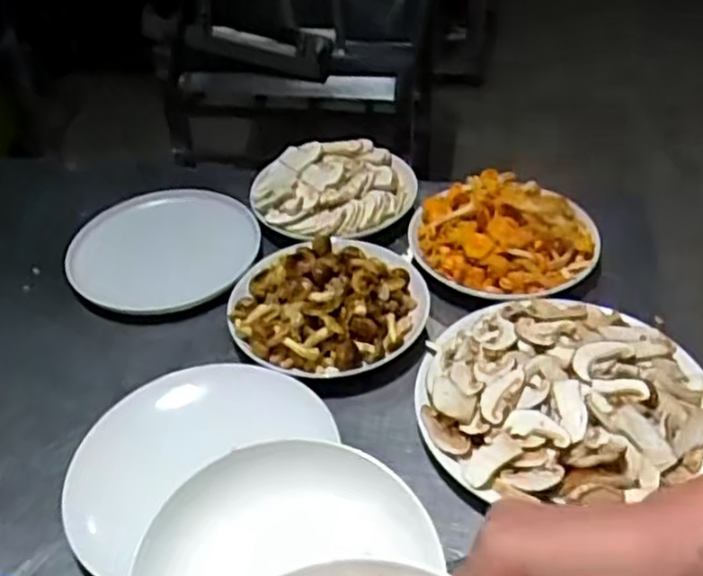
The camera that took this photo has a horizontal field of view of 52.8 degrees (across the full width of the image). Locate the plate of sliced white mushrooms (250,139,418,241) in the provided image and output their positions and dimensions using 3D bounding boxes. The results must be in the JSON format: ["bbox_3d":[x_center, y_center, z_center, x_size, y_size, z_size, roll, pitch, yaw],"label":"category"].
[{"bbox_3d":[-0.025,-0.150,1.038,0.234,0.035,0.223,-2,40,2],"label":"plate of sliced white mushrooms"}]

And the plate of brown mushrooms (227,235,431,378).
[{"bbox_3d":[-0.031,0.011,0.858,0.230,0.051,0.223,-2,40,2],"label":"plate of brown mushrooms"}]

